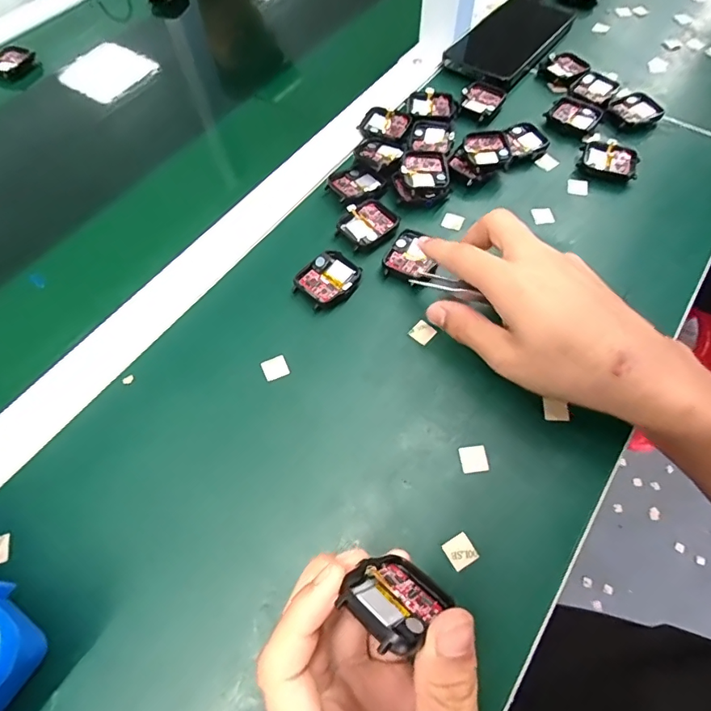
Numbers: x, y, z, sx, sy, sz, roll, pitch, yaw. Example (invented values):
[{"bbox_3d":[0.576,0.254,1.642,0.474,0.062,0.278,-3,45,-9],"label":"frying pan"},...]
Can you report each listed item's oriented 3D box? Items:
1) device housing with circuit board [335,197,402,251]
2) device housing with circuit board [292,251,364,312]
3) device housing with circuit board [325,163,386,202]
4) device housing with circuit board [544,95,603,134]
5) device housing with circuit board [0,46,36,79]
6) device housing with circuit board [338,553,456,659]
[{"bbox_3d":[0.010,-0.106,0.361,0.047,0.005,0.037,-41,68,-18],"label":"device housing with circuit board"},{"bbox_3d":[-0.019,-0.056,0.337,0.046,0.007,0.038,-39,67,-17],"label":"device housing with circuit board"},{"bbox_3d":[0.000,-0.143,0.381,0.043,0.005,0.041,38,70,20],"label":"device housing with circuit board"},{"bbox_3d":[0.202,-0.223,0.422,0.043,0.007,0.037,31,67,17],"label":"device housing with circuit board"},{"bbox_3d":[-0.376,-0.320,0.500,0.048,0.014,0.032,-42,68,-18],"label":"device housing with circuit board"},{"bbox_3d":[0.016,0.098,0.186,0.035,0.049,0.005,25,104,33],"label":"device housing with circuit board"}]

